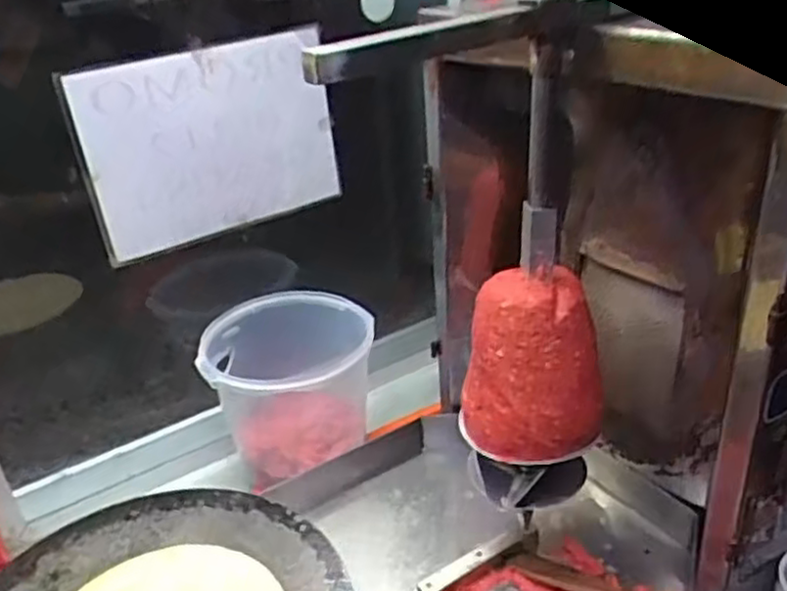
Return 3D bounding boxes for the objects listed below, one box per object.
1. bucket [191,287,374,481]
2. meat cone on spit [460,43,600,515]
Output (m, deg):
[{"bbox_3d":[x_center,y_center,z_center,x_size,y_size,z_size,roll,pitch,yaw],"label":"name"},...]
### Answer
[{"bbox_3d":[-0.121,0.102,0.901,0.198,0.162,0.201,-5,29,3],"label":"bucket"},{"bbox_3d":[0.112,0.008,0.620,0.112,0.378,0.096,-4,29,4],"label":"meat cone on spit"}]

